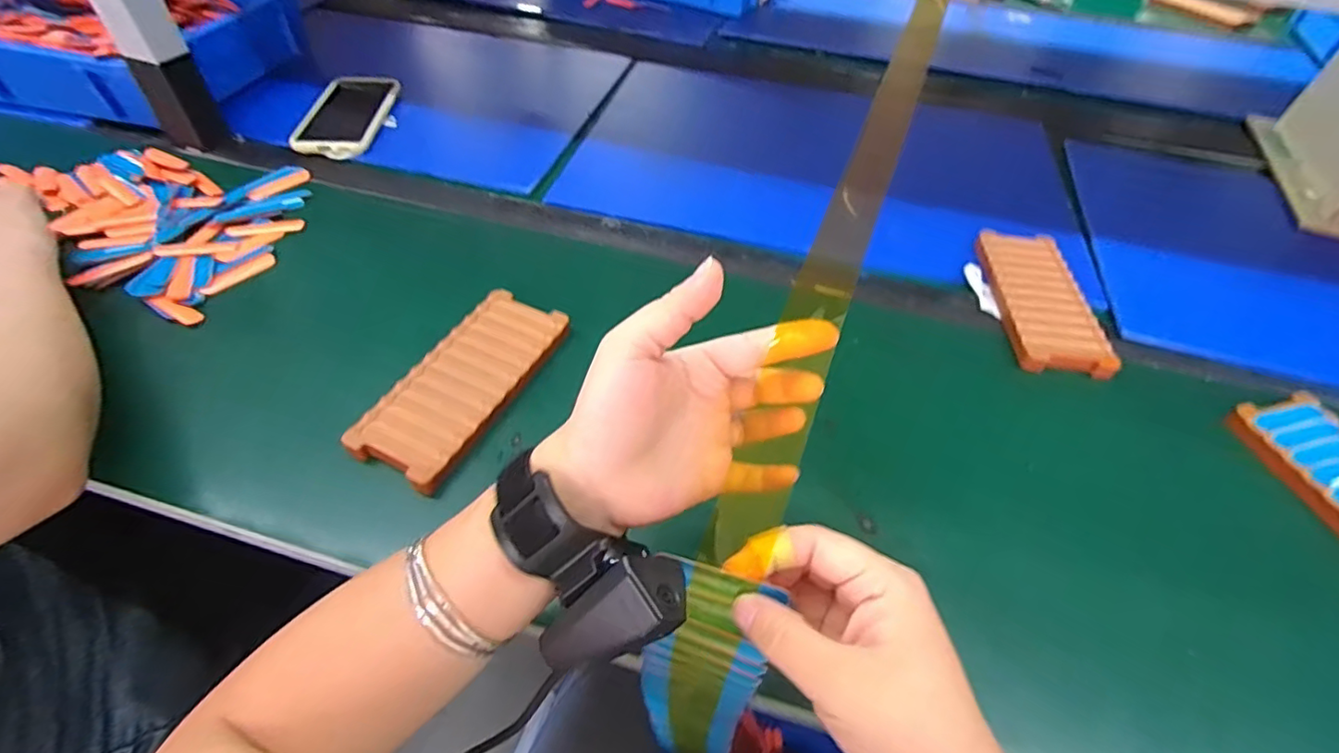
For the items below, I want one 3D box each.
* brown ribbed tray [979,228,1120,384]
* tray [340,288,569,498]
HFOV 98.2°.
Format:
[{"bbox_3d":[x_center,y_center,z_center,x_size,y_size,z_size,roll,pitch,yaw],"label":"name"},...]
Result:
[{"bbox_3d":[0.333,-0.072,0.529,0.075,0.018,0.175,5,49,1],"label":"brown ribbed tray"},{"bbox_3d":[-0.151,0.004,0.437,0.082,0.018,0.171,22,51,15],"label":"tray"}]

